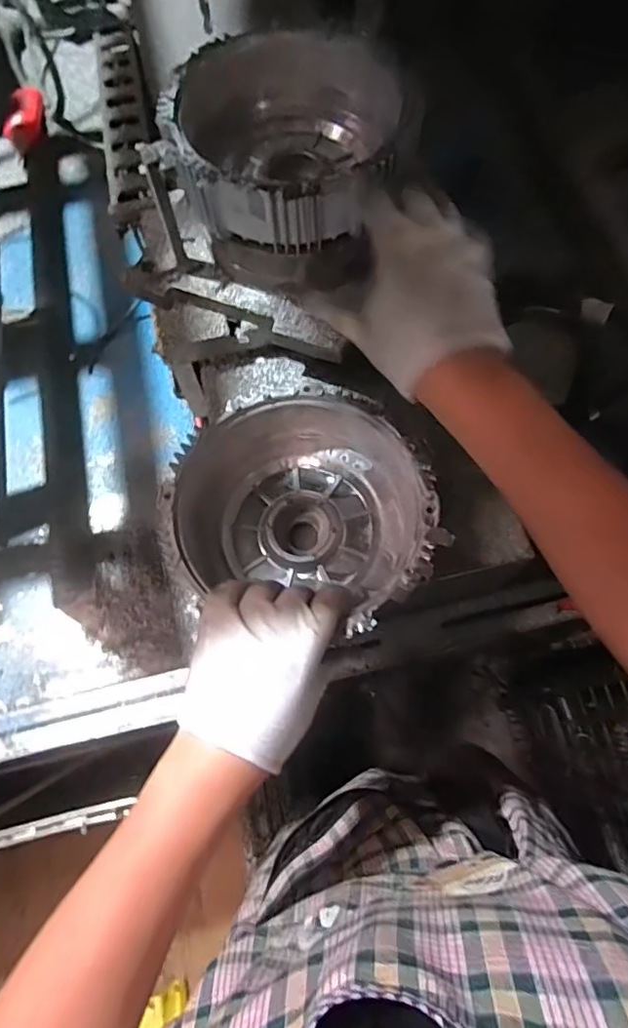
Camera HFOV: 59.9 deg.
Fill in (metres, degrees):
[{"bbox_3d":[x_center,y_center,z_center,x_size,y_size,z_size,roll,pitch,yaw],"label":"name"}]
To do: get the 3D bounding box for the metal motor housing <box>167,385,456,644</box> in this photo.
[{"bbox_3d":[-0.007,0.001,0.429,0.195,0.074,0.178,-1,69,2],"label":"metal motor housing"}]

